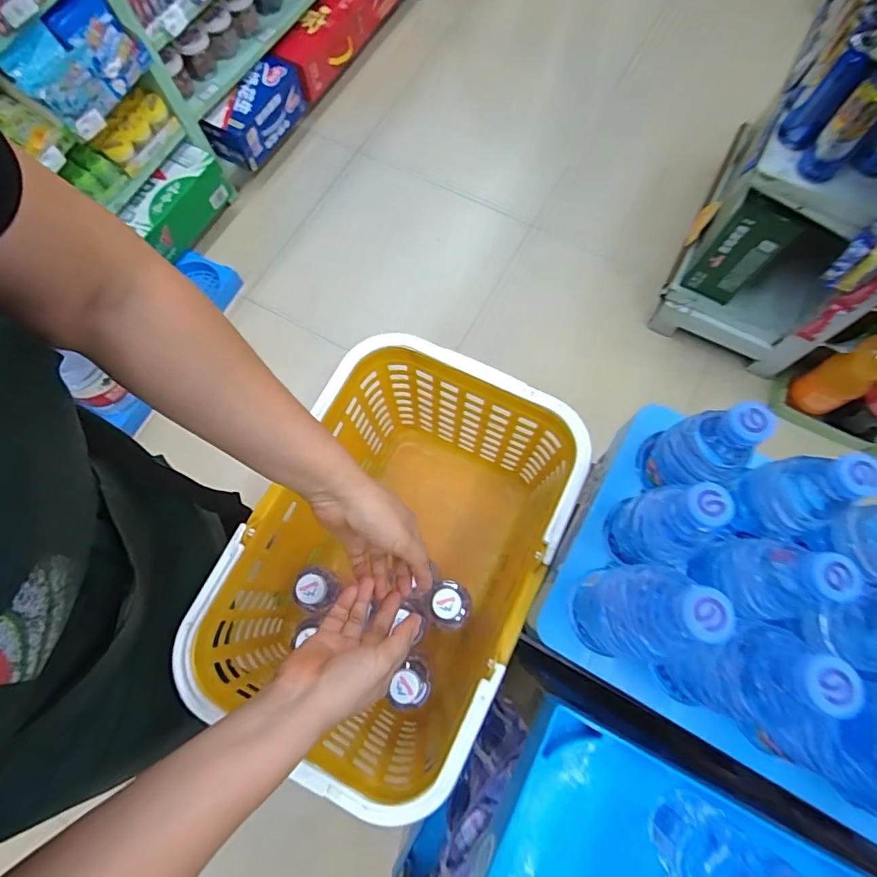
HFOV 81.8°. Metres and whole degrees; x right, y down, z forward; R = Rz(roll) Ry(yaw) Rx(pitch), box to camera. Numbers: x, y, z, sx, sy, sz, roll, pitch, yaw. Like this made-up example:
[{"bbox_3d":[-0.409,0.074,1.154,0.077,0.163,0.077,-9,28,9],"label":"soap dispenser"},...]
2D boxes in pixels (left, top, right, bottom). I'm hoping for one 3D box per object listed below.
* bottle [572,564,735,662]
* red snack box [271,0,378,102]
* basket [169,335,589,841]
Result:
[{"bbox_3d":[0.156,0.134,0.371,0.080,0.167,0.061,11,73,6],"label":"bottle"},{"bbox_3d":[-0.339,-1.197,1.526,0.125,0.146,0.368,30,76,11],"label":"red snack box"},{"bbox_3d":[-0.040,0.144,0.631,0.289,0.264,0.432,27,75,10],"label":"basket"}]

